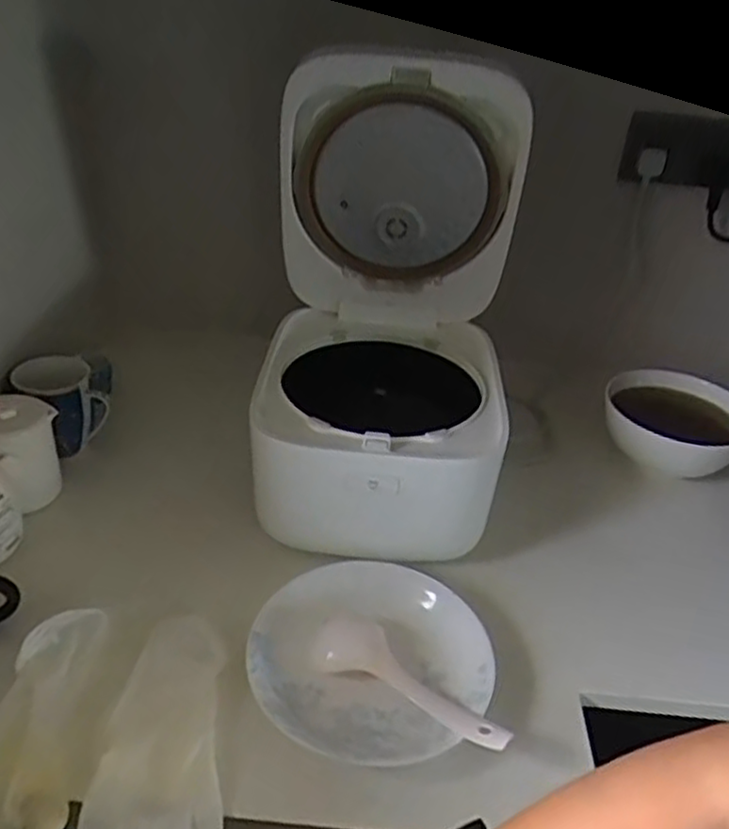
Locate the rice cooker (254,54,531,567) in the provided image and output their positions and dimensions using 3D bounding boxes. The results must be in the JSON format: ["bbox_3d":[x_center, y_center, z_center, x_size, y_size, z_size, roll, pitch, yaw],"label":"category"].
[{"bbox_3d":[0.024,-0.101,0.685,0.228,0.370,0.278,3,33,-2],"label":"rice cooker"}]

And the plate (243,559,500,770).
[{"bbox_3d":[0.004,0.203,0.593,0.195,0.029,0.187,3,33,-2],"label":"plate"}]

